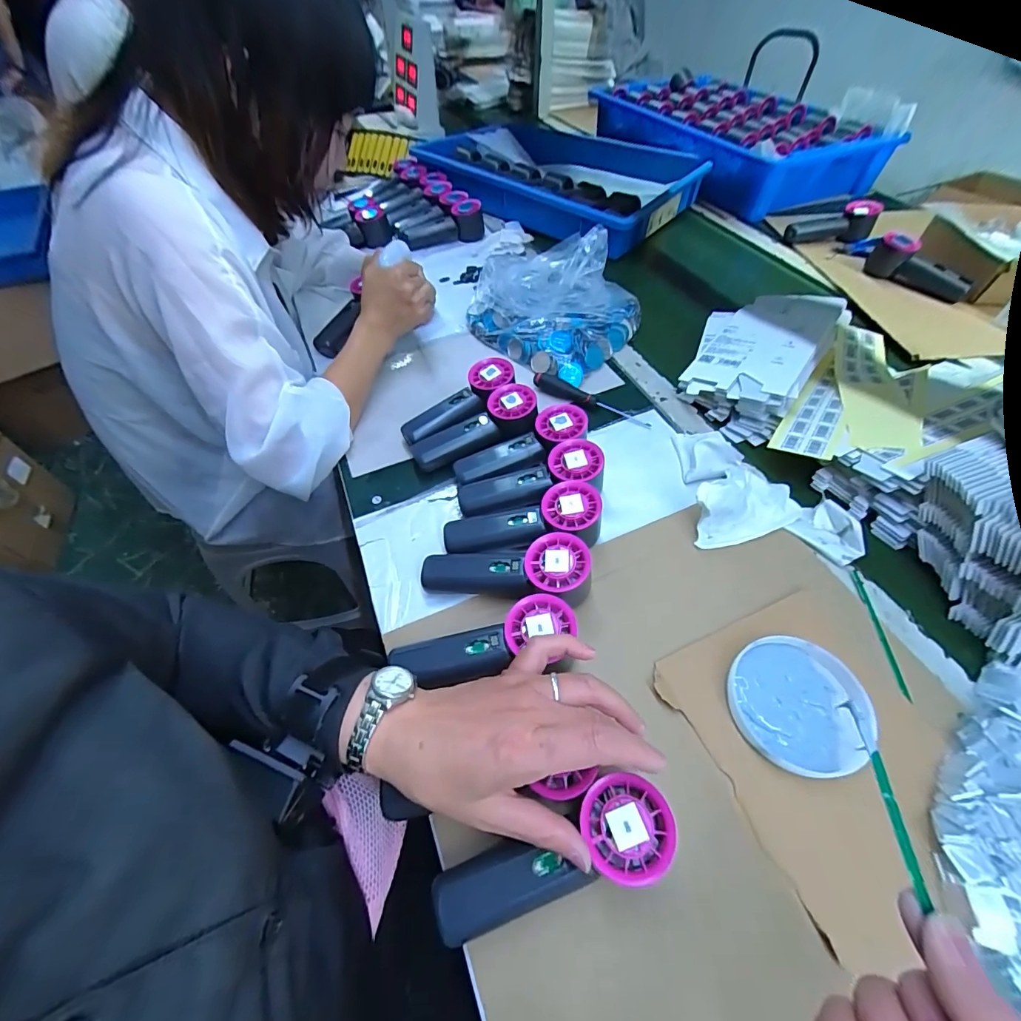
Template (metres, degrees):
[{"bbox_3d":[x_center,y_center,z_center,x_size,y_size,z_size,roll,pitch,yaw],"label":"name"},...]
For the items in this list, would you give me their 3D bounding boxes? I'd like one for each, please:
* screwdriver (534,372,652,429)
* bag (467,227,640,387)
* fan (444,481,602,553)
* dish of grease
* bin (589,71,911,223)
[{"bbox_3d":[0.105,-0.143,0.574,0.160,0.020,0.022,27,59,19],"label":"screwdriver"},{"bbox_3d":[0.052,-0.319,0.664,0.257,0.088,0.218,33,61,22],"label":"bag"},{"bbox_3d":[0.012,0.021,0.436,0.153,0.054,0.067,-11,55,-7],"label":"fan"},{"bbox_3d":[0.226,0.151,0.347,0.100,0.018,0.097,0,54,1],"label":"dish of grease"},{"bbox_3d":[0.509,-0.868,1.034,0.390,0.121,0.525,-26,57,-16],"label":"bin"}]

